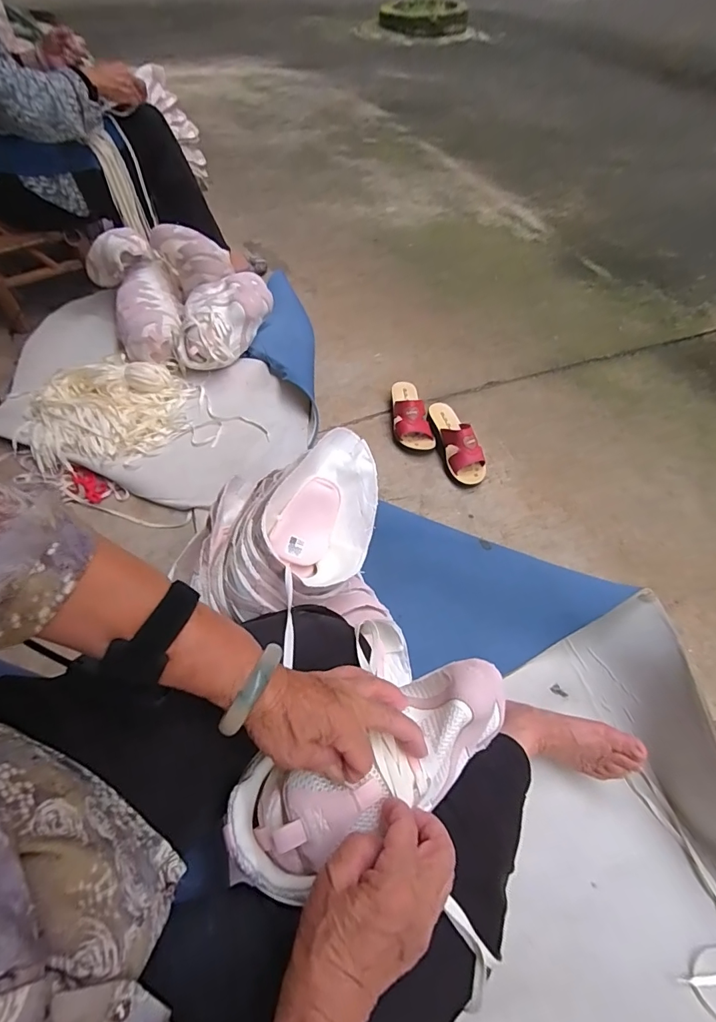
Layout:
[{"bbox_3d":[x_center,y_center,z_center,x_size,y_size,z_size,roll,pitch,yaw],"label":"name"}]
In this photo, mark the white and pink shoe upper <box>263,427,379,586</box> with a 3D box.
[{"bbox_3d":[-0.041,-0.009,0.607,0.146,0.090,0.213,21,85,-13],"label":"white and pink shoe upper"}]

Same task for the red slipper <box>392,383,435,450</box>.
[{"bbox_3d":[0.129,-0.238,1.073,0.095,0.073,0.207,1,55,-2],"label":"red slipper"}]

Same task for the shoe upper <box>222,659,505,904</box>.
[{"bbox_3d":[0.015,0.209,0.370,0.245,0.069,0.087,-25,60,-14],"label":"shoe upper"}]

